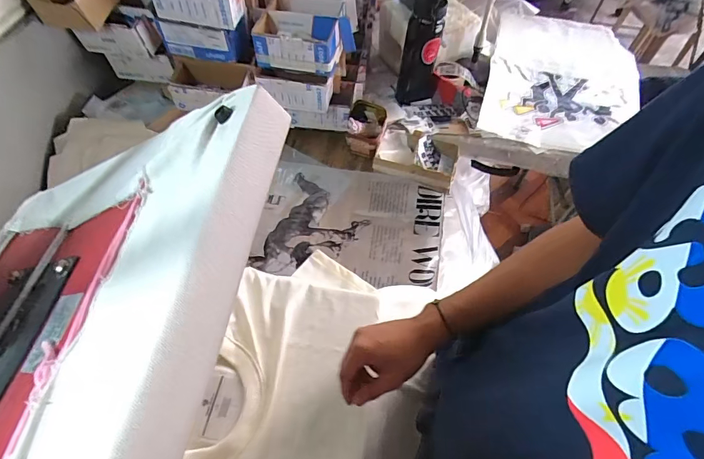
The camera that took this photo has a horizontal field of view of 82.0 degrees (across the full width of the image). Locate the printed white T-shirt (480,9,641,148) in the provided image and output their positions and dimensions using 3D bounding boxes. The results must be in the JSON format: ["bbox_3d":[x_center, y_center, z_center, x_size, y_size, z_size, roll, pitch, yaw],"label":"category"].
[{"bbox_3d":[0.580,-0.427,1.112,0.384,0.046,0.613,16,59,9],"label":"printed white T-shirt"}]

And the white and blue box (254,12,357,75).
[{"bbox_3d":[-0.096,-0.380,0.821,0.196,0.078,0.123,1,58,0],"label":"white and blue box"}]

